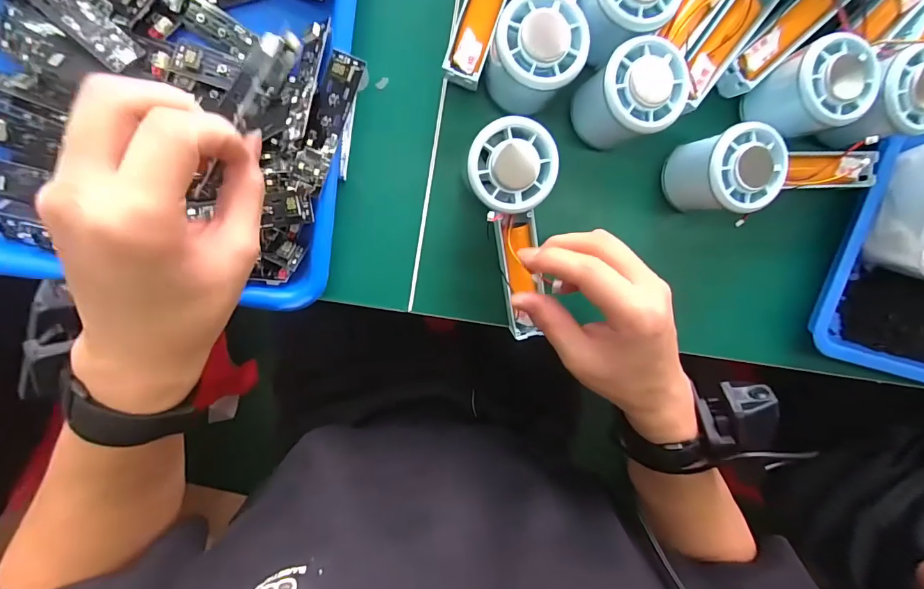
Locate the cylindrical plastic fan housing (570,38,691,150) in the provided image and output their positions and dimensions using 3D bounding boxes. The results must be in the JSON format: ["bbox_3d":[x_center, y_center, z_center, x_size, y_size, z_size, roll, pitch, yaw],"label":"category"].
[{"bbox_3d":[0.113,-0.134,0.293,0.054,0.057,0.054,-1,97,-6],"label":"cylindrical plastic fan housing"}]

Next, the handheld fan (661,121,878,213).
[{"bbox_3d":[0.235,-0.090,0.316,0.157,0.052,0.055,-4,98,-18],"label":"handheld fan"}]

